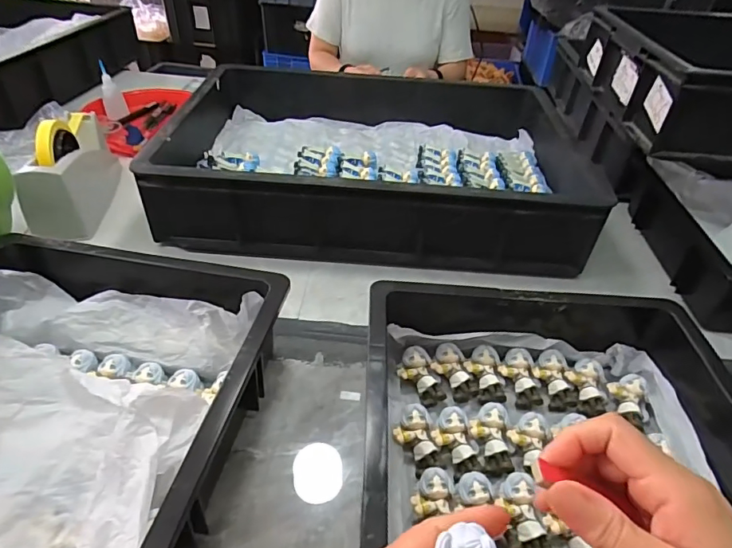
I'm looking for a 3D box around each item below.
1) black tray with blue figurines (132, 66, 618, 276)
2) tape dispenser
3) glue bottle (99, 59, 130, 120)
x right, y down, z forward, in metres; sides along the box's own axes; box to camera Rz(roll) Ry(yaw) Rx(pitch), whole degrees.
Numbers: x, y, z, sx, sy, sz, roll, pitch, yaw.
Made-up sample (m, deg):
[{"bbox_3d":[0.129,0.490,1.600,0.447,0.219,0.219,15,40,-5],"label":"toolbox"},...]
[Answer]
[{"bbox_3d":[0.007,-0.182,0.747,0.574,0.123,0.410,4,40,0],"label":"black tray with blue figurines"},{"bbox_3d":[-0.423,-0.155,0.673,0.076,0.116,0.207,-4,40,-9],"label":"tape dispenser"},{"bbox_3d":[-0.492,-0.357,0.909,0.042,0.090,0.039,-14,43,-20],"label":"glue bottle"}]

